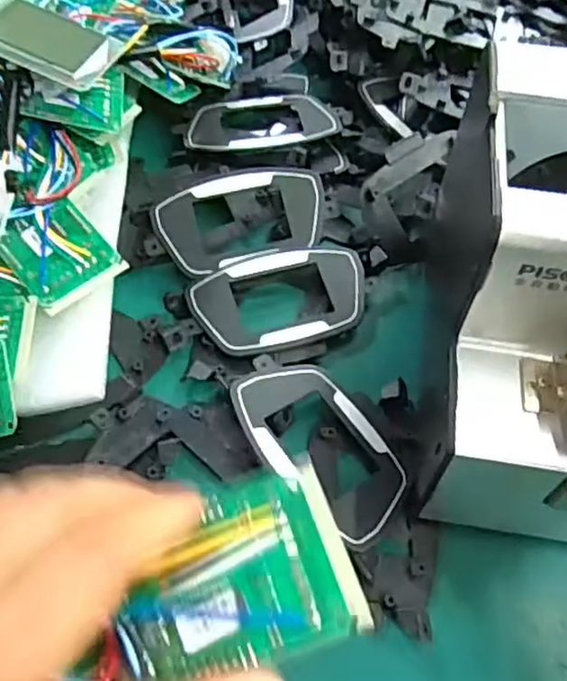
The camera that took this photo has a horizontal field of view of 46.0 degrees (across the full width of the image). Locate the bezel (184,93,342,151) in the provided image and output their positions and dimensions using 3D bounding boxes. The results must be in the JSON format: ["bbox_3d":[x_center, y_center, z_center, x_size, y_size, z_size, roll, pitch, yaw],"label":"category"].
[{"bbox_3d":[-0.014,-0.150,0.451,0.100,0.010,0.059,-2,57,-2],"label":"bezel"}]

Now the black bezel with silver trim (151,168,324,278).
[{"bbox_3d":[-0.025,-0.074,0.409,0.102,0.020,0.057,-17,83,-7],"label":"black bezel with silver trim"}]

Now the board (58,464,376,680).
[{"bbox_3d":[-0.018,0.066,0.186,0.075,0.014,0.048,-13,62,-9],"label":"board"}]

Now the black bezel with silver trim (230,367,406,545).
[{"bbox_3d":[0.019,0.052,0.335,0.060,0.023,0.103,-30,62,-19],"label":"black bezel with silver trim"}]

